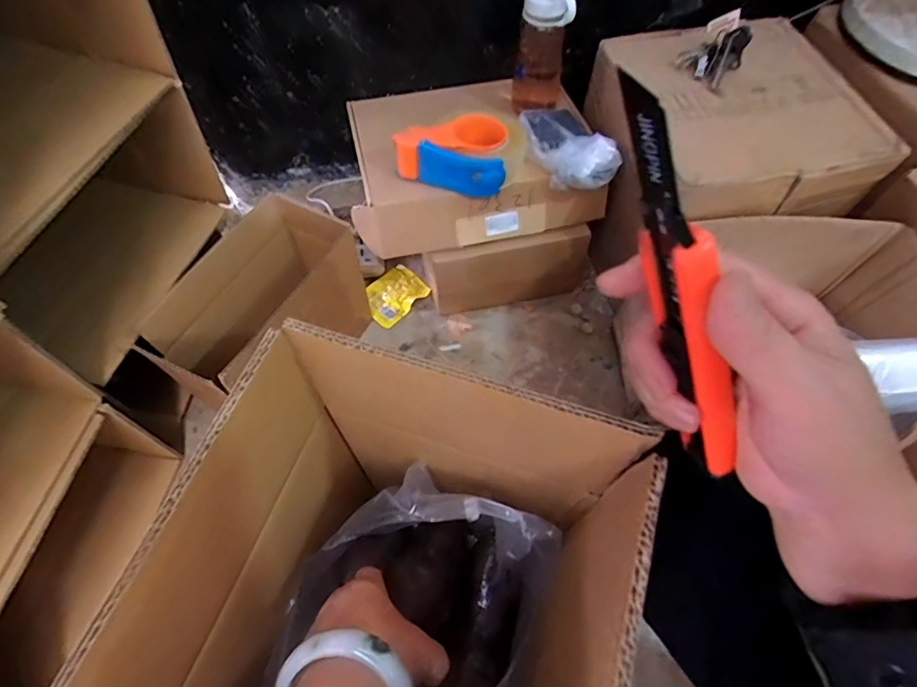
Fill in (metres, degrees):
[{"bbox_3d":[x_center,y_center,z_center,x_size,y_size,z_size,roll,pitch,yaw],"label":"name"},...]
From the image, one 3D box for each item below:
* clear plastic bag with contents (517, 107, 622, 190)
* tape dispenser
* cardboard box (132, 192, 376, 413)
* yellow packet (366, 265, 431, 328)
[{"bbox_3d":[0.159,-0.304,0.726,0.107,0.055,0.180,-11,62,-6],"label":"clear plastic bag with contents"},{"bbox_3d":[-0.006,-0.273,0.706,0.155,0.063,0.104,7,62,3],"label":"tape dispenser"},{"bbox_3d":[-0.265,-0.037,0.730,0.153,0.220,0.278,24,64,12],"label":"cardboard box"},{"bbox_3d":[-0.113,-0.088,0.881,0.108,0.010,0.084,-41,69,-20],"label":"yellow packet"}]

